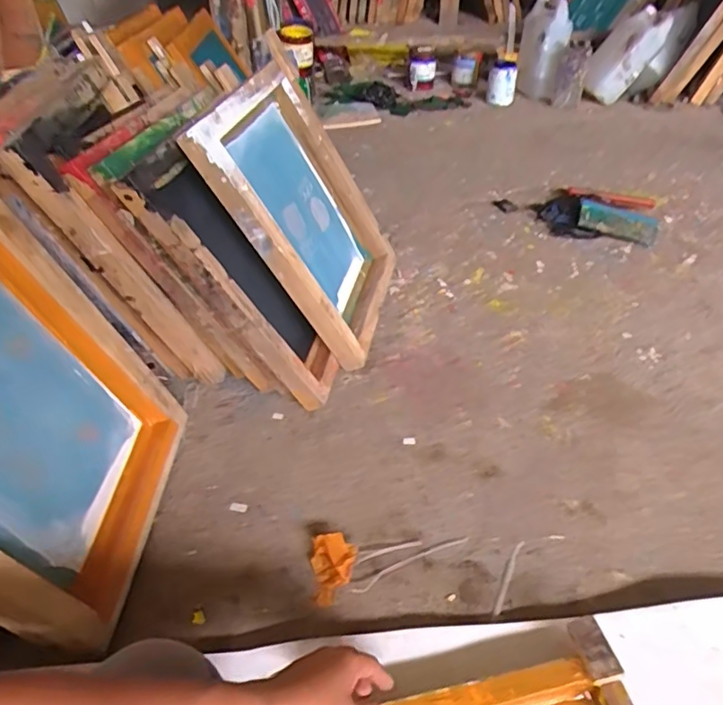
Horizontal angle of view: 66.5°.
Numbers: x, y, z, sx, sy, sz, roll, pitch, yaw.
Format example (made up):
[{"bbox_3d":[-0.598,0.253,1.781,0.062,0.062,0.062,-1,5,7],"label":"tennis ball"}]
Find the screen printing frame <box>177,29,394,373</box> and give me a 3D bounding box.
[{"bbox_3d":[-0.099,-0.264,1.031,0.065,0.485,0.400,-14,40,29],"label":"screen printing frame"}]

